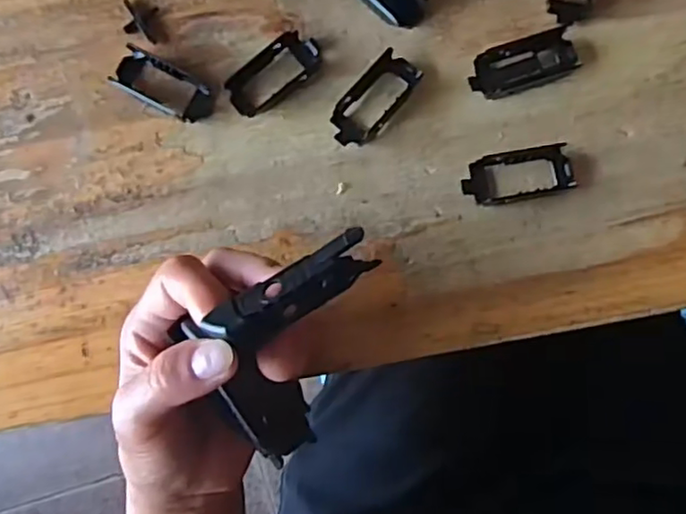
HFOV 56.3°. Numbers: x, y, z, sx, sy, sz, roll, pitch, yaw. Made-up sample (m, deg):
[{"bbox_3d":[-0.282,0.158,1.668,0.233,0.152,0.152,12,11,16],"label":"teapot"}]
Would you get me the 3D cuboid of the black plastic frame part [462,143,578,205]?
[{"bbox_3d":[0.083,-0.039,0.306,0.052,0.006,0.024,-11,84,3],"label":"black plastic frame part"}]

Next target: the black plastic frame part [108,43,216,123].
[{"bbox_3d":[-0.089,-0.085,0.318,0.049,0.010,0.023,27,87,6],"label":"black plastic frame part"}]

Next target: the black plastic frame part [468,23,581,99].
[{"bbox_3d":[0.087,-0.093,0.310,0.051,0.006,0.023,-21,84,2],"label":"black plastic frame part"}]

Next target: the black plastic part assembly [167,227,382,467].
[{"bbox_3d":[-0.026,0.028,0.244,0.052,0.028,0.094,14,111,-21],"label":"black plastic part assembly"}]

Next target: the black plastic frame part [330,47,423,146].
[{"bbox_3d":[0.015,-0.076,0.313,0.024,0.008,0.051,39,88,6],"label":"black plastic frame part"}]

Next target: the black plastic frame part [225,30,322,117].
[{"bbox_3d":[-0.033,-0.090,0.316,0.051,0.010,0.025,-41,84,-1],"label":"black plastic frame part"}]

